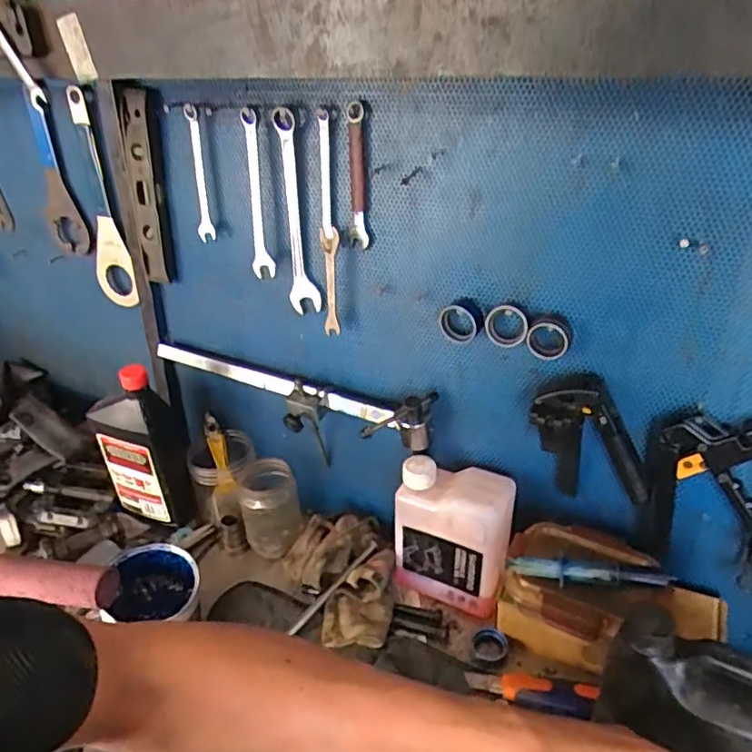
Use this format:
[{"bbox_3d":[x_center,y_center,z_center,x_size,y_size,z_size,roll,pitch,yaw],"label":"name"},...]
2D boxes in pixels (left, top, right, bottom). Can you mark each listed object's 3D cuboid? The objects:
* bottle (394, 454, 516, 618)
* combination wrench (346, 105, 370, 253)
[{"bbox_3d":[0.089,0.183,0.681,0.128,0.167,0.057,11,31,21],"label":"bottle"},{"bbox_3d":[-0.019,-0.198,0.595,0.018,0.133,0.013,-3,29,-4],"label":"combination wrench"}]

